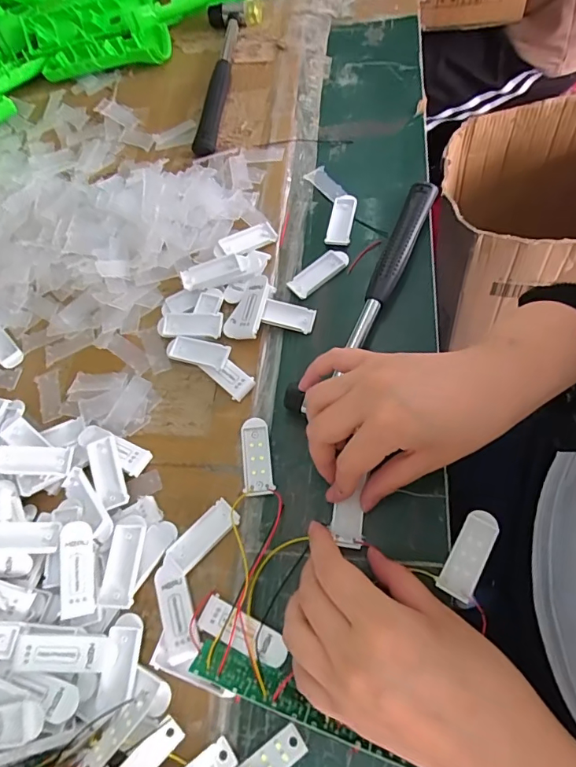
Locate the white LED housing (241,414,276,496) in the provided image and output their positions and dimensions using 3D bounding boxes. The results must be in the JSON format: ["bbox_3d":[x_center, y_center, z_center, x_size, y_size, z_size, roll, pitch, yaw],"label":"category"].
[{"bbox_3d":[-0.022,0.052,0.339,0.021,0.004,0.057,-9,63,7],"label":"white LED housing"}]

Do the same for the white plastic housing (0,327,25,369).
[{"bbox_3d":[-0.261,-0.035,0.423,0.059,0.005,0.020,39,77,25],"label":"white plastic housing"}]

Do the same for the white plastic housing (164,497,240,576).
[{"bbox_3d":[-0.059,0.104,0.315,0.054,0.006,0.021,-42,64,-10],"label":"white plastic housing"}]

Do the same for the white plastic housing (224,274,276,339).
[{"bbox_3d":[-0.033,-0.064,0.386,0.030,0.013,0.058,11,67,16],"label":"white plastic housing"}]

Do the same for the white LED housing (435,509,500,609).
[{"bbox_3d":[0.112,0.106,0.288,0.020,0.009,0.058,26,72,22],"label":"white LED housing"}]

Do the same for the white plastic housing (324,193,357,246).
[{"bbox_3d":[0.049,-0.151,0.425,0.022,0.006,0.059,6,66,14],"label":"white plastic housing"}]

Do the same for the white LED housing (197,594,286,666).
[{"bbox_3d":[-0.028,0.153,0.286,0.056,0.005,0.020,20,70,19],"label":"white LED housing"}]

